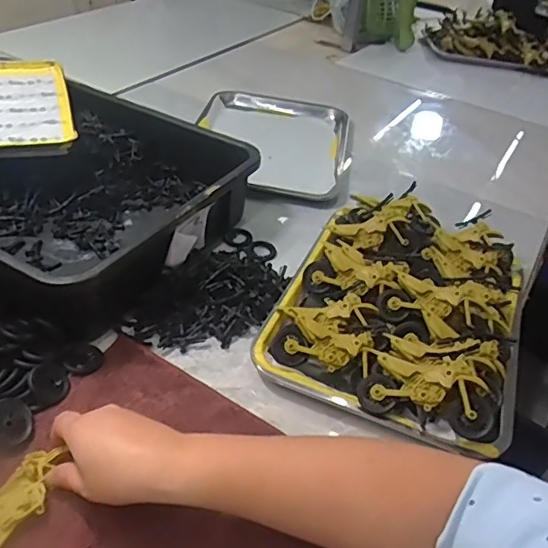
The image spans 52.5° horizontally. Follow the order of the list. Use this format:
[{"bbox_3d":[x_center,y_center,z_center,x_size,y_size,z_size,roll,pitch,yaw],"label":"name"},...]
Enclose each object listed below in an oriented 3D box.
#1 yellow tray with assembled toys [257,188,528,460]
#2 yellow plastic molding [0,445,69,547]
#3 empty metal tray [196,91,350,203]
[{"bbox_3d":[0.148,0.024,0.628,0.246,0.061,0.326,19,39,15],"label":"yellow tray with assembled toys"},{"bbox_3d":[-0.199,0.174,0.426,0.048,0.009,0.095,29,43,25],"label":"yellow plastic molding"},{"bbox_3d":[0.000,-0.235,0.968,0.261,0.029,0.401,8,38,1],"label":"empty metal tray"}]

